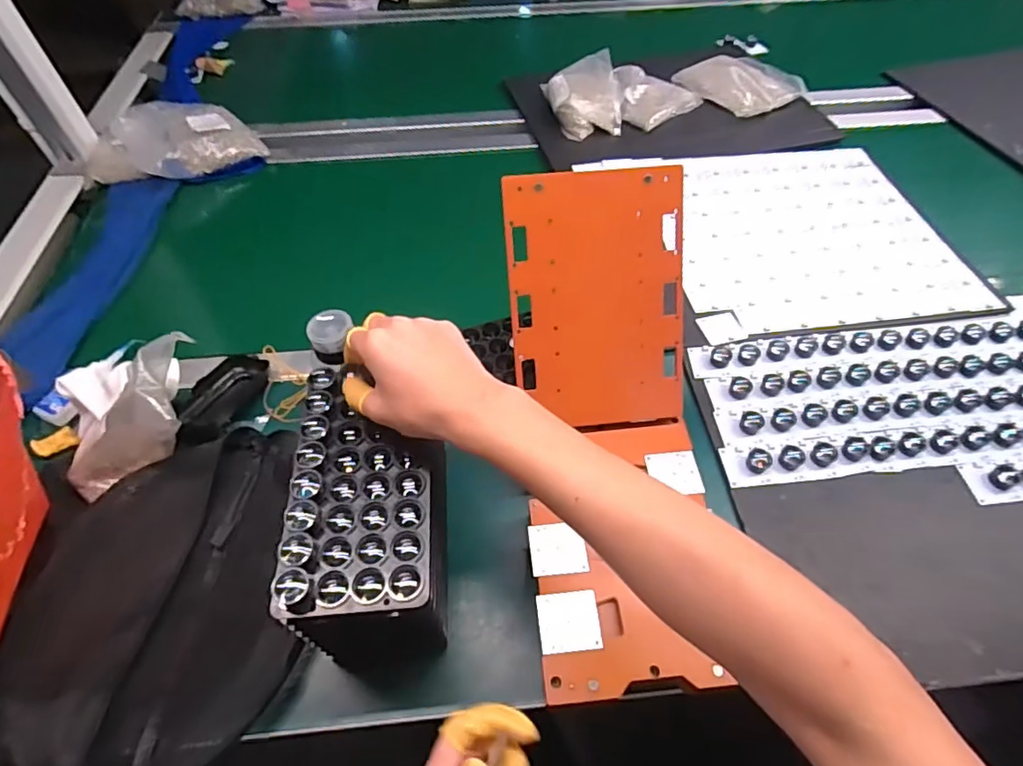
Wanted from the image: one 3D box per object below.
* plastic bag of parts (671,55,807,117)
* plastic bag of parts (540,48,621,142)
[{"bbox_3d":[0.404,-0.537,0.982,0.164,0.035,0.180,-29,58,-19],"label":"plastic bag of parts"},{"bbox_3d":[0.124,-0.484,0.934,0.120,0.056,0.168,-5,54,-3],"label":"plastic bag of parts"}]

